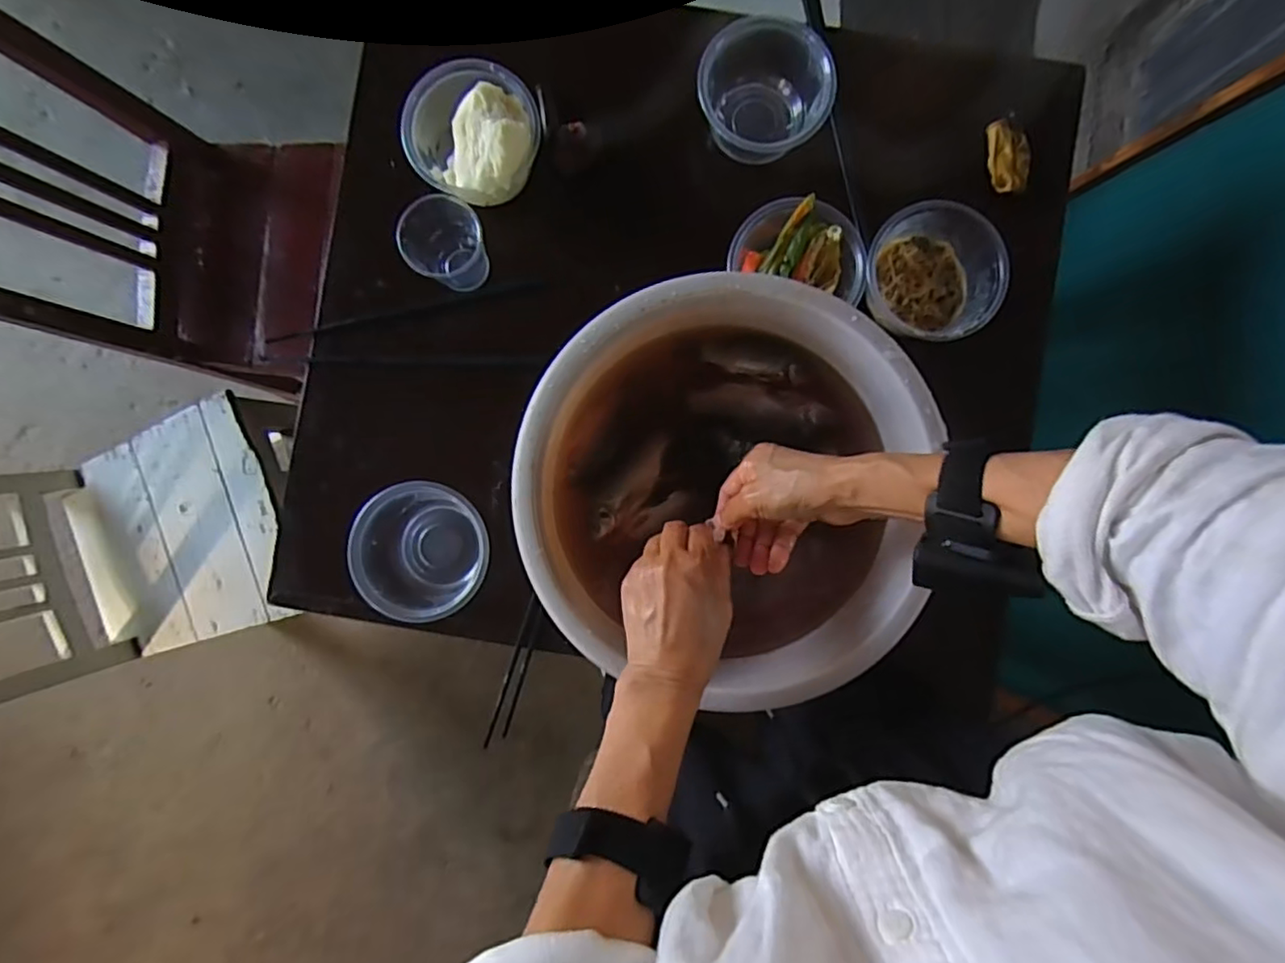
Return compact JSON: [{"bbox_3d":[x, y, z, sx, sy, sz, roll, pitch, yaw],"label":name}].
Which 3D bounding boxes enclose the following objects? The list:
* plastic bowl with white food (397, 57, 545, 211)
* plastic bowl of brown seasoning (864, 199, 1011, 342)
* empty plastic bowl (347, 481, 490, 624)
[{"bbox_3d":[-0.145,-0.301,0.537,0.099,0.079,0.107,0,89,0],"label":"plastic bowl with white food"},{"bbox_3d":[0.250,-0.179,0.530,0.106,0.053,0.114,0,89,0],"label":"plastic bowl of brown seasoning"},{"bbox_3d":[-0.187,0.059,0.530,0.107,0.069,0.109,0,89,0],"label":"empty plastic bowl"}]

